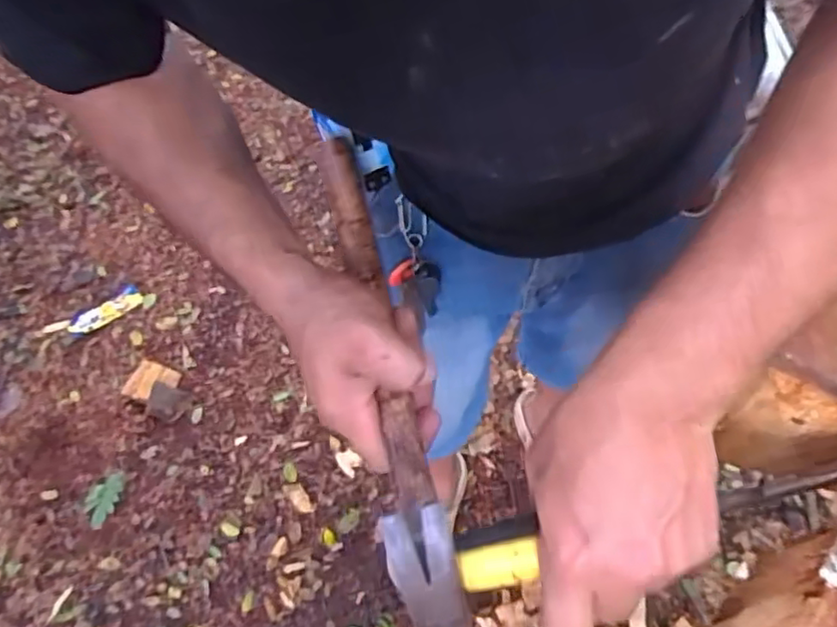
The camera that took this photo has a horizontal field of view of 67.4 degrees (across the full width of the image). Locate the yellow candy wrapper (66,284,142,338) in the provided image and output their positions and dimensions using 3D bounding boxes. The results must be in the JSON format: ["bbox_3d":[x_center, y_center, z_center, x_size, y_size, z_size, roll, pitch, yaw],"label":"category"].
[{"bbox_3d":[-0.787,-0.007,1.570,0.181,0.012,0.078,-35,59,-21],"label":"yellow candy wrapper"}]

